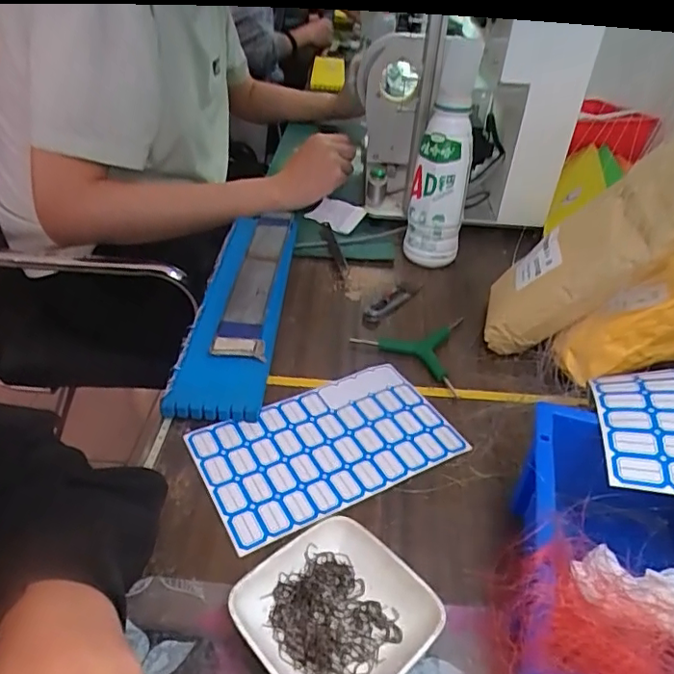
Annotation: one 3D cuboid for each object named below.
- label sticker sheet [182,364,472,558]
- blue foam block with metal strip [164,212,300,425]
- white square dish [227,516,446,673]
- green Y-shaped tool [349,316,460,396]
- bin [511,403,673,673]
[{"bbox_3d":[-0.007,0.085,0.442,0.197,0.006,0.118,-17,41,-26],"label":"label sticker sheet"},{"bbox_3d":[-0.098,-0.046,0.573,0.087,0.024,0.328,-3,41,4],"label":"blue foam block with metal strip"},{"bbox_3d":[0.000,0.162,0.321,0.099,0.026,0.093,-24,45,-33],"label":"white square dish"},{"bbox_3d":[0.069,0.004,0.548,0.105,0.018,0.109,8,37,7],"label":"green Y-shaped tool"},{"bbox_3d":[0.162,0.138,0.318,0.133,0.084,0.178,13,37,12],"label":"bin"}]

